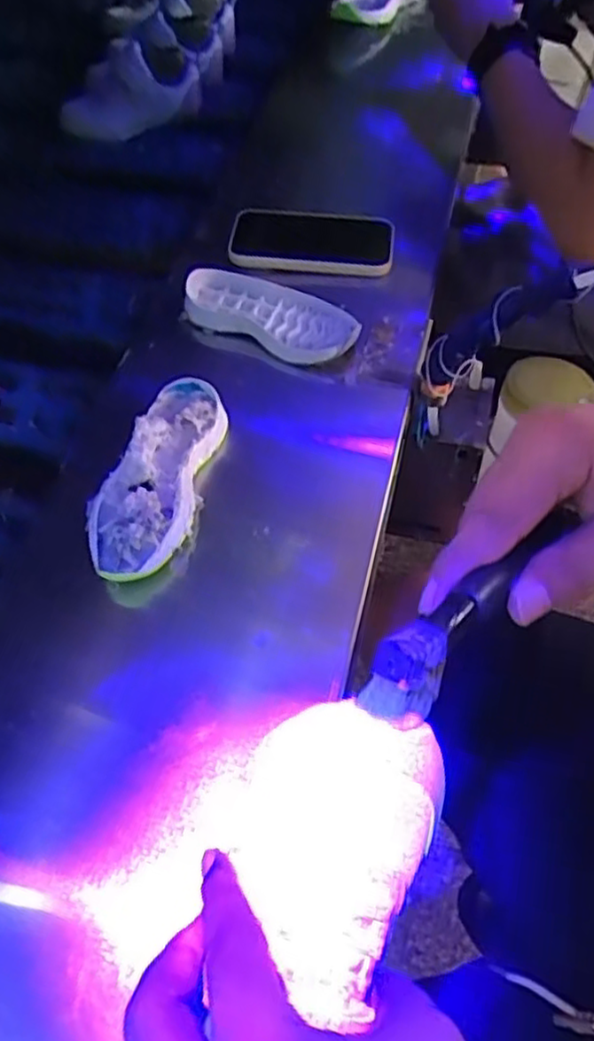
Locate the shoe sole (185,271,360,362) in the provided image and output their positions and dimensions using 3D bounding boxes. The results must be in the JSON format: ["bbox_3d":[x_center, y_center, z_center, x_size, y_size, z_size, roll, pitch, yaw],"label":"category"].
[{"bbox_3d":[-0.020,-0.179,0.615,0.162,0.031,0.073,27,60,14],"label":"shoe sole"}]

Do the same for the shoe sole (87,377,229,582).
[{"bbox_3d":[-0.101,-0.037,0.500,0.074,0.035,0.175,12,58,6],"label":"shoe sole"}]

